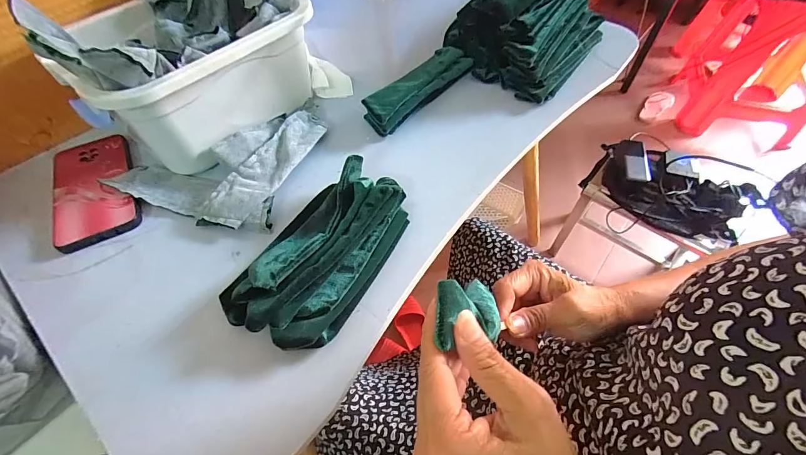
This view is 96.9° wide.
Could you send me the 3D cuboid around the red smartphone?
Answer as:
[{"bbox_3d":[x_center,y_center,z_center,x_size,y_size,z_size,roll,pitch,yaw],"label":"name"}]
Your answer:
[{"bbox_3d":[-0.348,-0.047,0.403,0.077,0.012,0.158,-27,59,-14],"label":"red smartphone"}]

